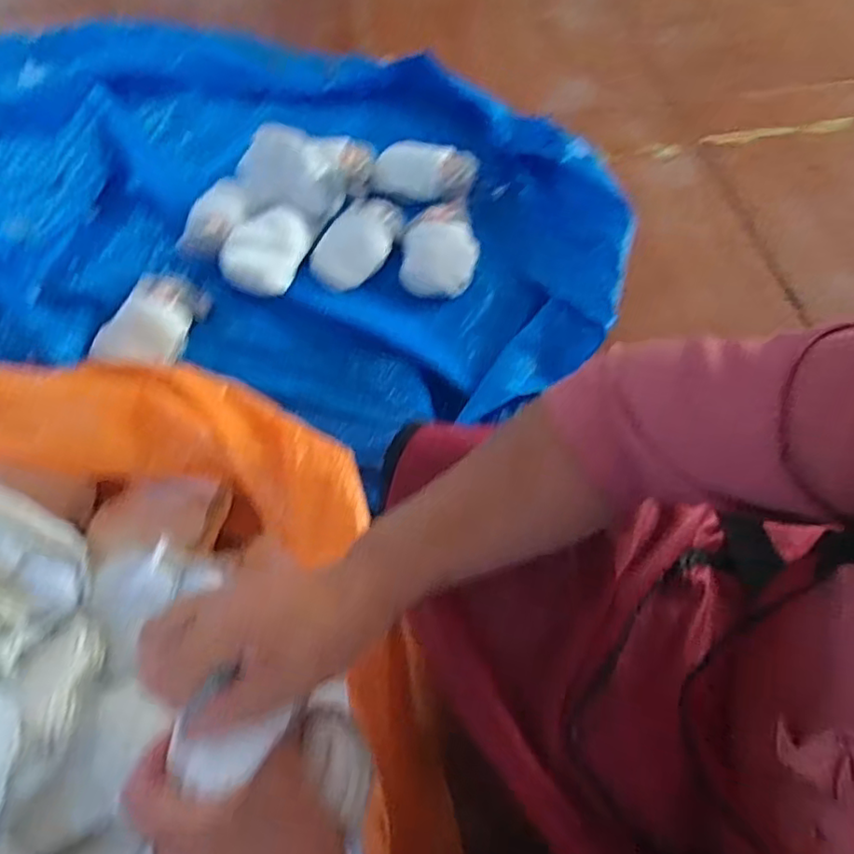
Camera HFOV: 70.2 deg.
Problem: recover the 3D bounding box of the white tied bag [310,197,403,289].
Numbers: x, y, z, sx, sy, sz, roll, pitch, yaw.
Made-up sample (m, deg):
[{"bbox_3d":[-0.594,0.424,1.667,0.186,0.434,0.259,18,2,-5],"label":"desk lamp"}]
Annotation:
[{"bbox_3d":[-0.118,-0.316,1.030,0.116,0.039,0.179,28,65,15],"label":"white tied bag"}]

